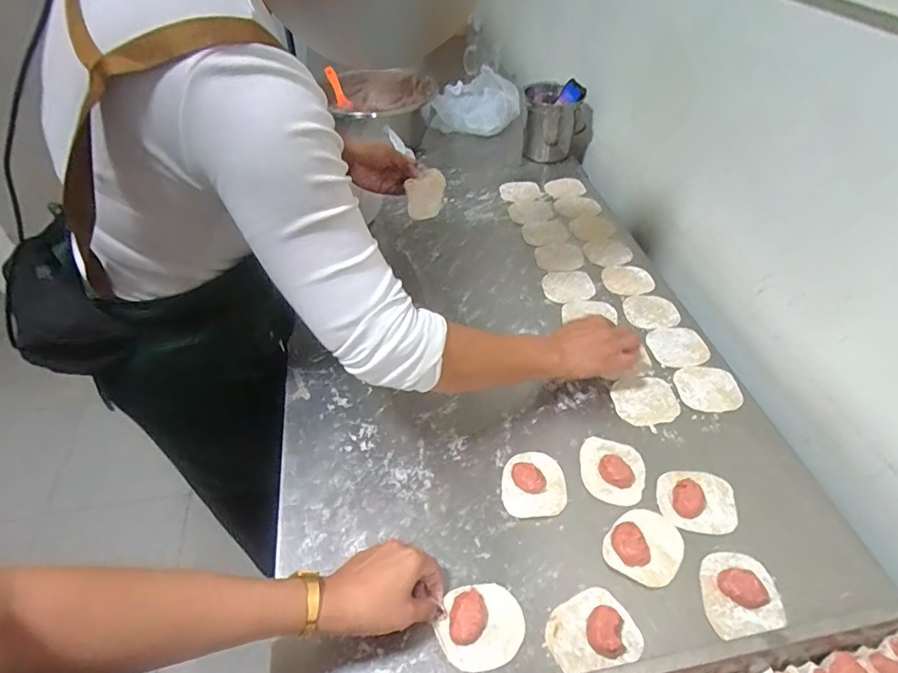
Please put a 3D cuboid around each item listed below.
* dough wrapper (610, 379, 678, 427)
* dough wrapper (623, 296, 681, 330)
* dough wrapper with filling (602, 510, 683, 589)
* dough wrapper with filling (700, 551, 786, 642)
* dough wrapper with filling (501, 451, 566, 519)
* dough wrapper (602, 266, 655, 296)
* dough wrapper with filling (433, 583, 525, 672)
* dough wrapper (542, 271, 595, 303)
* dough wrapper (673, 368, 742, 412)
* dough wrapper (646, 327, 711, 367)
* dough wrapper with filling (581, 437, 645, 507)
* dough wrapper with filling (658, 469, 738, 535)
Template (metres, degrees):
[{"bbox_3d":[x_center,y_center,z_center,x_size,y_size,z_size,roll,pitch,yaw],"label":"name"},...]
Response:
[{"bbox_3d":[0.258,0.084,0.685,0.084,0.004,0.074,-7,45,-7],"label":"dough wrapper"},{"bbox_3d":[0.315,-0.039,0.821,0.078,0.005,0.075,0,44,0],"label":"dough wrapper"},{"bbox_3d":[0.208,0.217,0.553,0.072,0.014,0.081,23,49,22],"label":"dough wrapper with filling"},{"bbox_3d":[0.289,0.249,0.517,0.079,0.021,0.076,0,44,0],"label":"dough wrapper with filling"},{"bbox_3d":[0.098,0.165,0.600,0.071,0.018,0.081,0,44,0],"label":"dough wrapper with filling"},{"bbox_3d":[0.302,-0.093,0.881,0.082,0.005,0.082,8,45,8],"label":"dough wrapper"},{"bbox_3d":[0.030,0.270,0.491,0.081,0.015,0.070,-16,49,-15],"label":"dough wrapper with filling"},{"bbox_3d":[0.196,-0.083,0.863,0.086,0.004,0.086,1,44,-1],"label":"dough wrapper"},{"bbox_3d":[0.349,0.069,0.708,0.078,0.007,0.073,1,44,1],"label":"dough wrapper"},{"bbox_3d":[0.335,0.013,0.767,0.084,0.004,0.073,-5,44,-5],"label":"dough wrapper"},{"bbox_3d":[0.193,0.152,0.613,0.072,0.023,0.081,12,45,12],"label":"dough wrapper with filling"},{"bbox_3d":[0.280,0.180,0.586,0.084,0.018,0.072,7,45,7],"label":"dough wrapper with filling"}]

